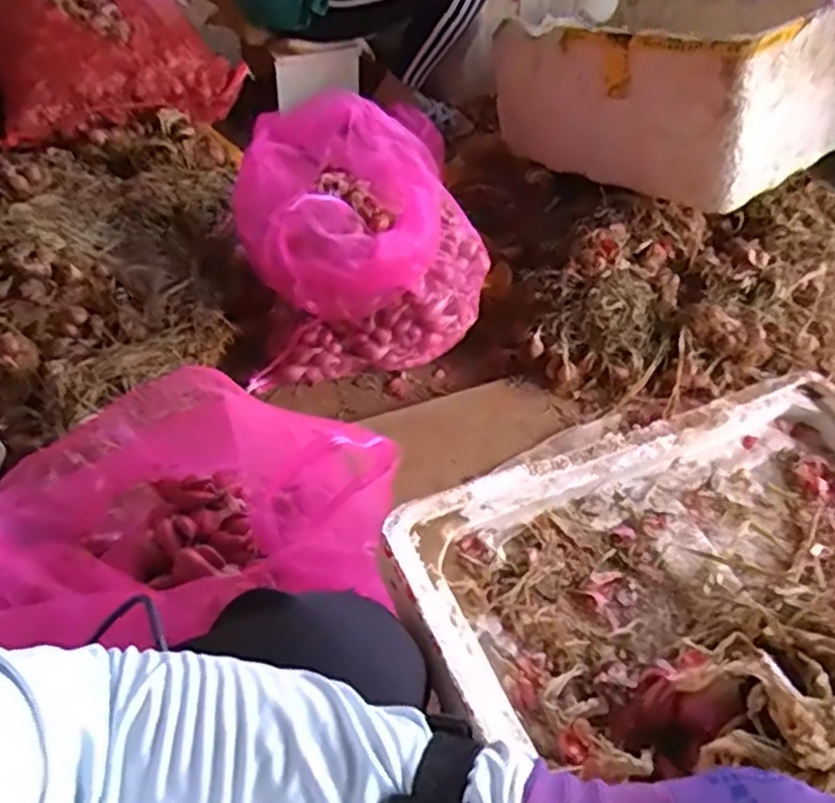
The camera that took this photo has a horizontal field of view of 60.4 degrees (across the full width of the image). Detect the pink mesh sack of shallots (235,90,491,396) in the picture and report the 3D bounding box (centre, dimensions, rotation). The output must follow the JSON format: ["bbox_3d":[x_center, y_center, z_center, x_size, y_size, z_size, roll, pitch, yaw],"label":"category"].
[{"bbox_3d":[-0.090,-0.255,1.135,0.363,0.293,0.312,-6,50,-10],"label":"pink mesh sack of shallots"}]

